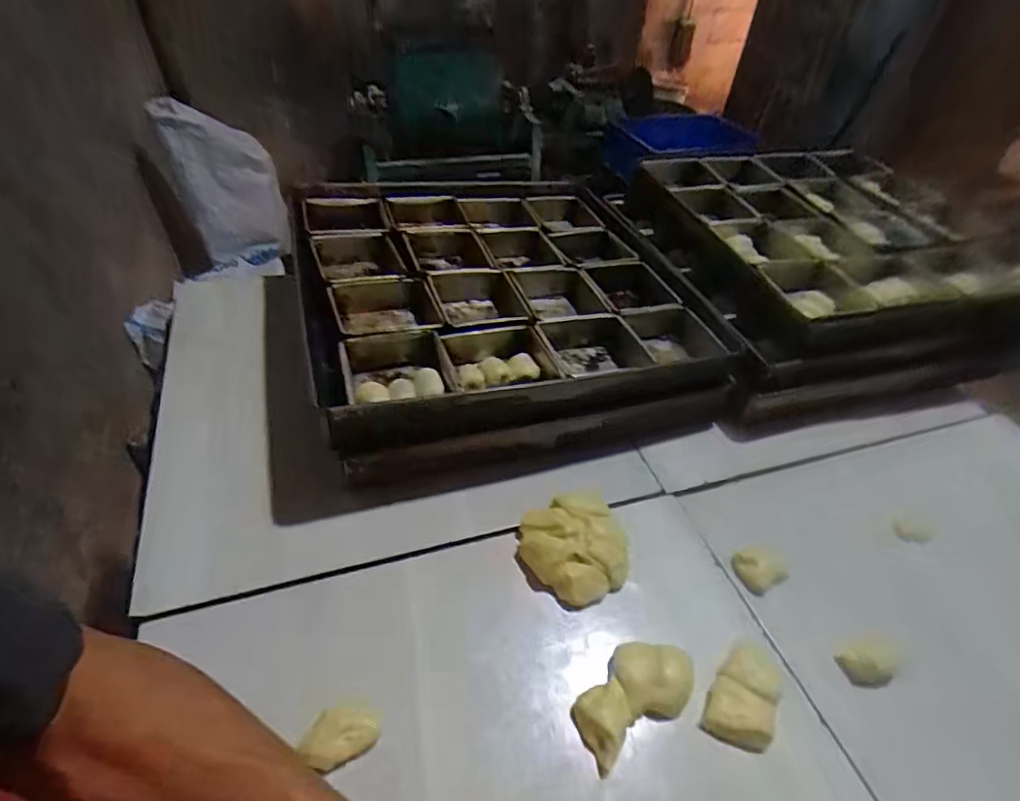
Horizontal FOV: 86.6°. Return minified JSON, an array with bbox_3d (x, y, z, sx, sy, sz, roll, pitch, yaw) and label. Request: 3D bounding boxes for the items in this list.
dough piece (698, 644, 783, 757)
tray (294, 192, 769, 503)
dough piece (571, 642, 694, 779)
[{"bbox_3d":[0.182,0.229,0.421,0.046,0.027,0.069,22,47,18],"label":"dough piece"},{"bbox_3d":[-0.004,-0.131,0.715,0.468,0.134,0.462,-11,46,-16],"label":"tray"},{"bbox_3d":[0.094,0.224,0.415,0.101,0.031,0.056,-23,50,-25],"label":"dough piece"}]

